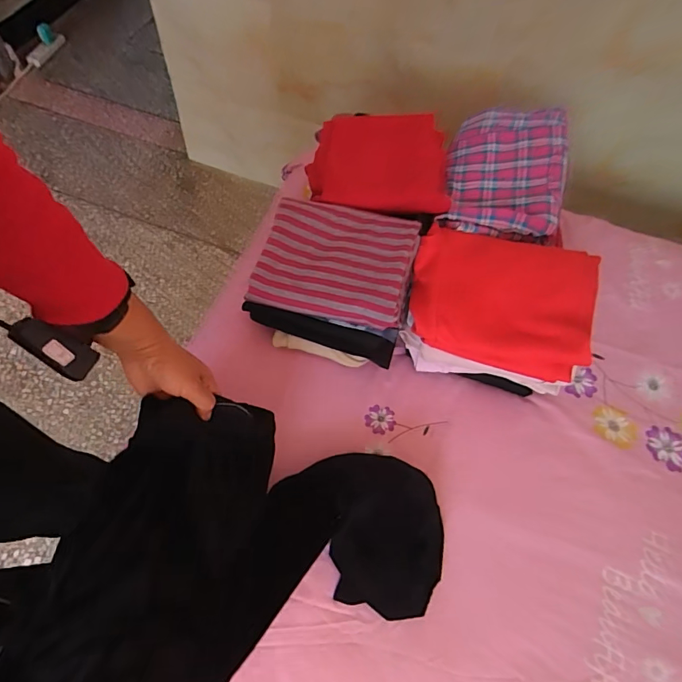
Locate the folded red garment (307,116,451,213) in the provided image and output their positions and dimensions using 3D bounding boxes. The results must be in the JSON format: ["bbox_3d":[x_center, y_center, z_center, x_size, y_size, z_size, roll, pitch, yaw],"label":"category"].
[{"bbox_3d":[0.061,-0.280,0.714,0.219,0.069,0.194,11,62,0],"label":"folded red garment"}]

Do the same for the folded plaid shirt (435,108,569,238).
[{"bbox_3d":[0.259,-0.279,0.717,0.191,0.053,0.241,0,77,19],"label":"folded plaid shirt"}]

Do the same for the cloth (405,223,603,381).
[{"bbox_3d":[0.226,-0.067,0.645,0.250,0.083,0.184,18,62,4],"label":"cloth"}]

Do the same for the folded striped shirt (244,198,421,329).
[{"bbox_3d":[-0.007,-0.117,0.639,0.214,0.056,0.172,14,62,2],"label":"folded striped shirt"}]

